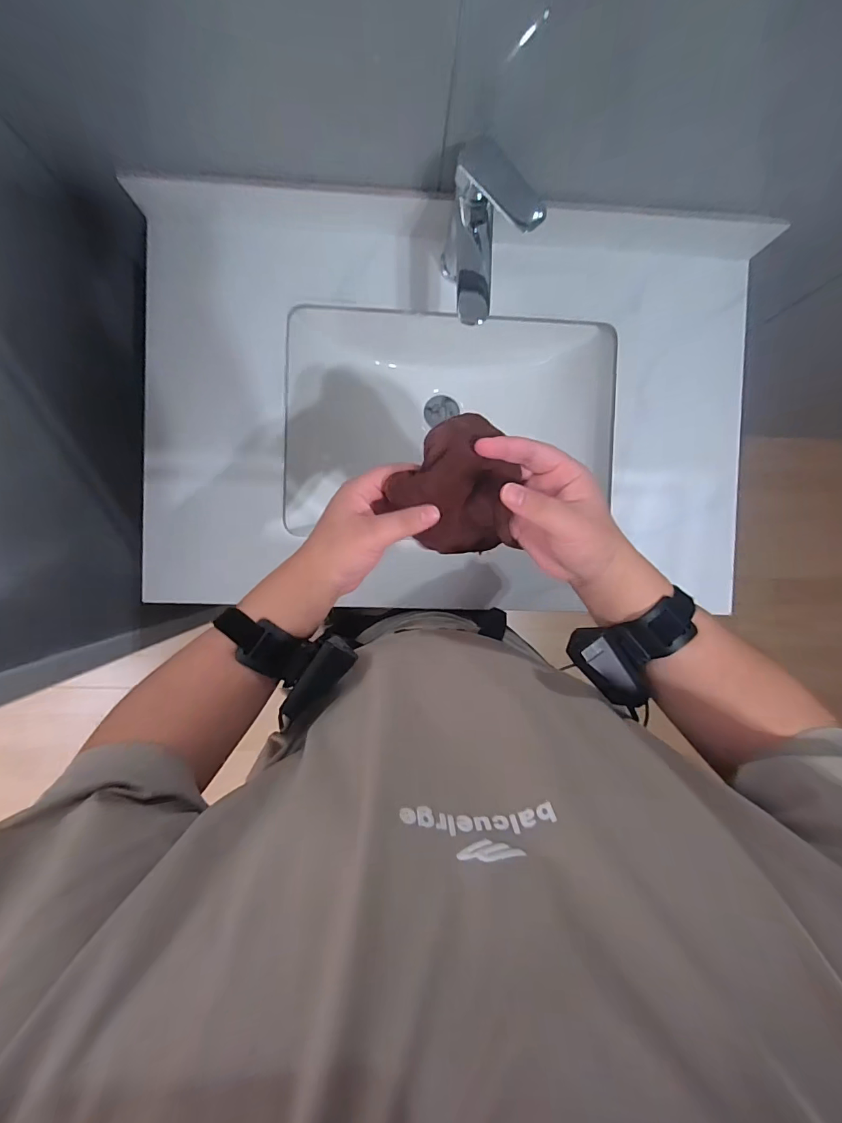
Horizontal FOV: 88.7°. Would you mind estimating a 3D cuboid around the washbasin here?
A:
[{"bbox_3d":[0.043,-0.199,0.651,0.781,0.186,0.523,0,92,-3],"label":"washbasin"}]

